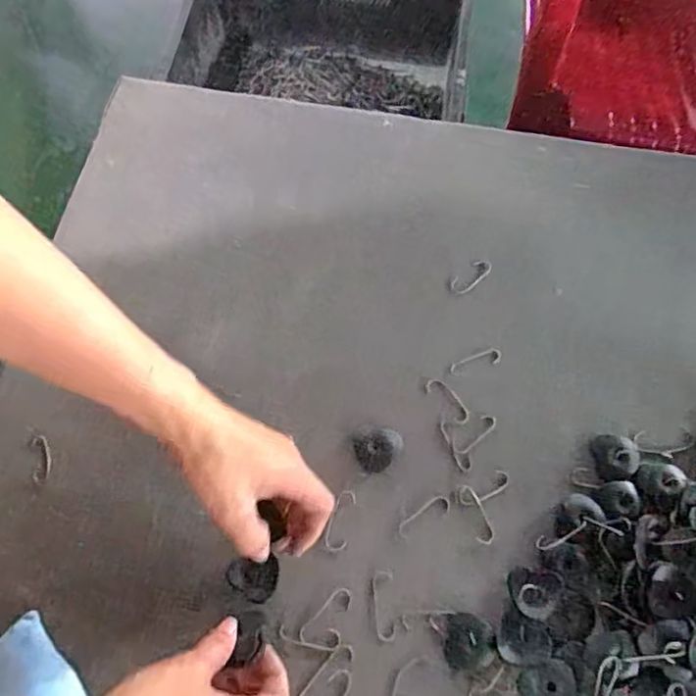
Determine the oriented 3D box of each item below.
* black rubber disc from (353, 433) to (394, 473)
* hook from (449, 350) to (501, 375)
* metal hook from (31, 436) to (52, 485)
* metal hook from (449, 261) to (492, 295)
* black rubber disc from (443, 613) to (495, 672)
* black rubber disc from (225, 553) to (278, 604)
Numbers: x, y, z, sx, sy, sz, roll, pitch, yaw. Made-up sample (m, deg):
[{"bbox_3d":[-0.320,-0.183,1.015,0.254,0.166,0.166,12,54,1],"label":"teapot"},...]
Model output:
[{"bbox_3d":[0.021,0.078,0.457,0.028,0.004,0.028,-1,67,1],"label":"black rubber disc"},{"bbox_3d":[0.102,0.012,0.489,0.046,0.004,0.011,-16,68,-14],"label":"hook"},{"bbox_3d":[-0.229,0.083,0.456,0.014,0.004,0.034,-4,81,0],"label":"metal hook"},{"bbox_3d":[0.103,-0.060,0.517,0.040,0.007,0.016,-36,71,-12],"label":"metal hook"},{"bbox_3d":[0.081,0.199,0.413,0.032,0.005,0.034,-1,67,1],"label":"black rubber disc"},{"bbox_3d":[-0.066,0.162,0.426,0.036,0.006,0.029,-11,68,-3],"label":"black rubber disc"}]

